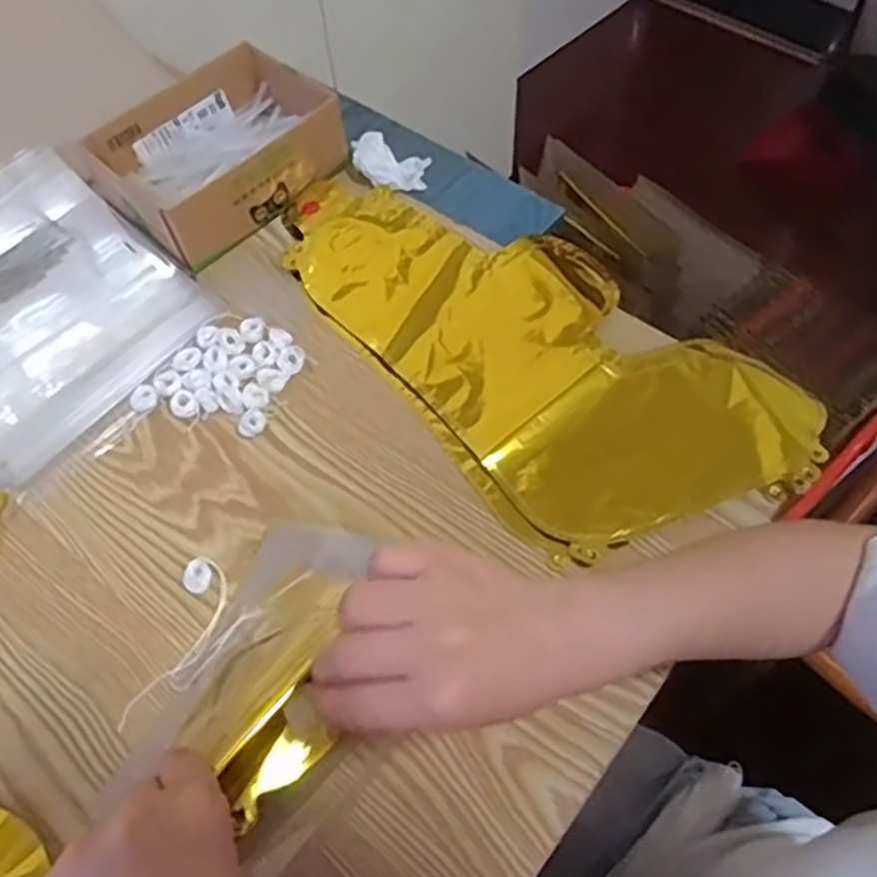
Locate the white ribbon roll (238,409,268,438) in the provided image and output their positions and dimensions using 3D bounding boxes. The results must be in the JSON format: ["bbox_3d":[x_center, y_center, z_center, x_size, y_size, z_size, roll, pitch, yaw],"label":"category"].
[{"bbox_3d":[-0.134,-0.011,0.549,0.020,0.009,0.019,-1,60,2],"label":"white ribbon roll"}]

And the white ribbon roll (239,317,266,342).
[{"bbox_3d":[-0.143,-0.083,0.591,0.020,0.007,0.025,-25,62,-12],"label":"white ribbon roll"}]

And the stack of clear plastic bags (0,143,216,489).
[{"bbox_3d":[-0.336,-0.110,0.605,0.274,0.023,0.217,36,67,21],"label":"stack of clear plastic bags"}]

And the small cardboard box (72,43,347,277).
[{"bbox_3d":[-0.186,-0.249,0.655,0.195,0.060,0.149,-40,66,-19],"label":"small cardboard box"}]

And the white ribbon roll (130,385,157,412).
[{"bbox_3d":[-0.217,-0.031,0.561,0.020,0.004,0.019,-40,66,-19],"label":"white ribbon roll"}]

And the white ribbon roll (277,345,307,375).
[{"bbox_3d":[-0.110,-0.059,0.575,0.021,0.007,0.021,-1,60,2],"label":"white ribbon roll"}]

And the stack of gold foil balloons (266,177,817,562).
[{"bbox_3d":[0.066,-0.088,0.584,0.223,0.014,0.414,-34,64,-16],"label":"stack of gold foil balloons"}]

